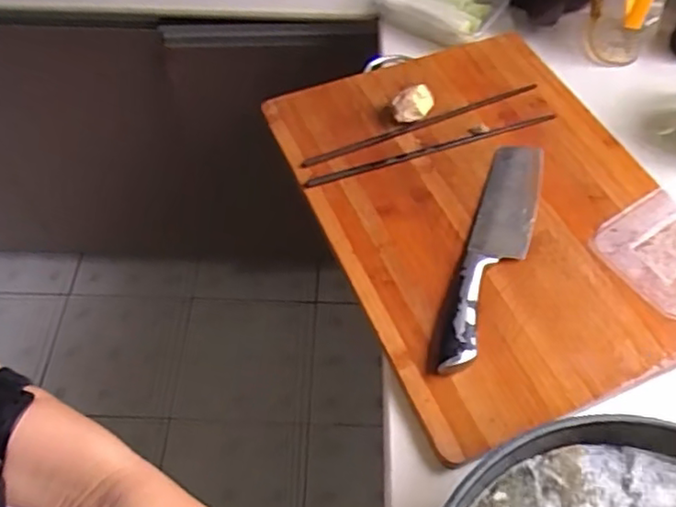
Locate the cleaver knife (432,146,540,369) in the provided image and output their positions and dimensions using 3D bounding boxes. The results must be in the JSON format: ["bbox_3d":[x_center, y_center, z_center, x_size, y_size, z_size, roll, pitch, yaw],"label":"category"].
[{"bbox_3d":[0.154,-0.009,0.612,0.057,0.021,0.288,18,57,12],"label":"cleaver knife"}]

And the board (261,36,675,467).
[{"bbox_3d":[0.153,-0.061,0.651,0.336,0.028,0.455,-19,57,-12],"label":"board"}]

